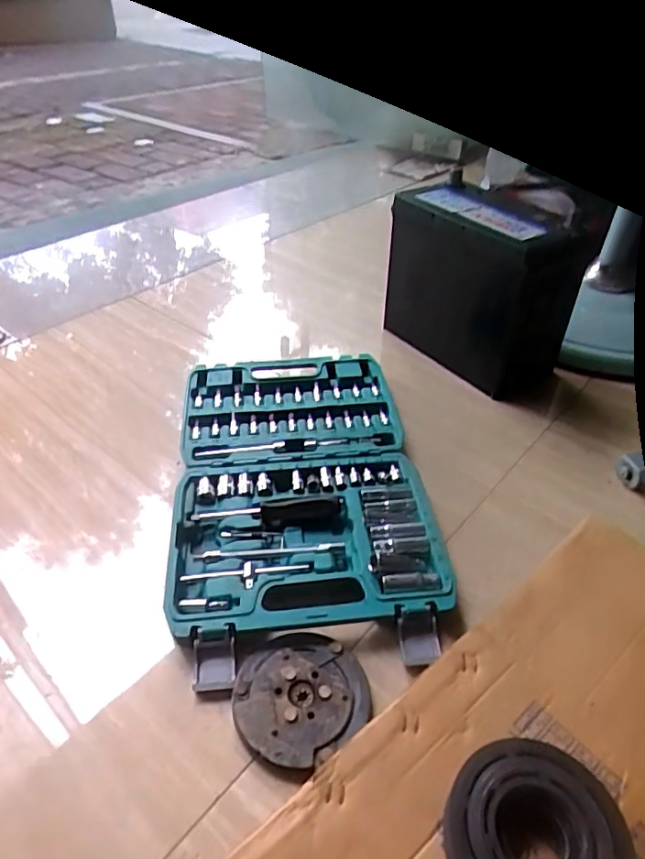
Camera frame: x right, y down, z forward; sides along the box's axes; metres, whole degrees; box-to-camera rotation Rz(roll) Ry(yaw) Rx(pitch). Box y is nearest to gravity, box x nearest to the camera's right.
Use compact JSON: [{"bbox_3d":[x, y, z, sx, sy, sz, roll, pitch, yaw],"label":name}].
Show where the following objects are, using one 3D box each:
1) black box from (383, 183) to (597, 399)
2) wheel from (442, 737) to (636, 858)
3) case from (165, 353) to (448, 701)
[{"bbox_3d":[0.204,-0.202,0.780,0.115,0.208,0.247,-26,47,-27],"label":"black box"},{"bbox_3d":[0.128,0.249,0.342,0.101,0.036,0.101,-1,38,1],"label":"wheel"},{"bbox_3d":[-0.026,0.050,0.601,0.244,0.033,0.415,-4,38,-4],"label":"case"}]

